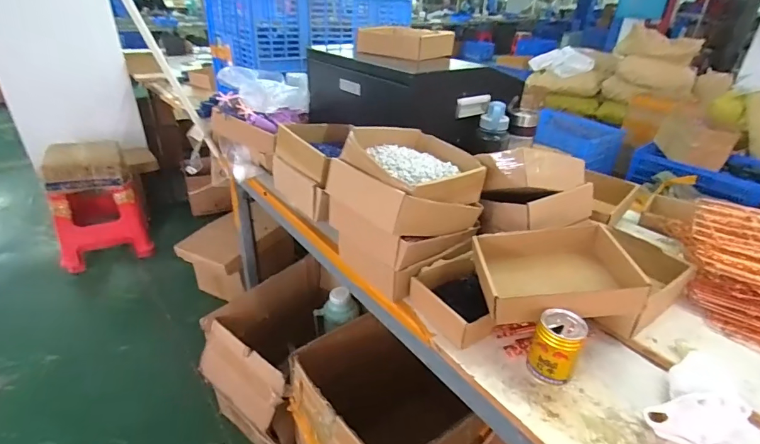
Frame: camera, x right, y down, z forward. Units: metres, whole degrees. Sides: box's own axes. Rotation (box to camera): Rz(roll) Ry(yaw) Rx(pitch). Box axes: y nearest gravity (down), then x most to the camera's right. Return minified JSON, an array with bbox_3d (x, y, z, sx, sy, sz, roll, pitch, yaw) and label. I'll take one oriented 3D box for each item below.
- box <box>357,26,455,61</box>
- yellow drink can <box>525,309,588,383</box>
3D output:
[{"bbox_3d":[0.069,-0.457,1.023,0.202,0.061,0.157,25,37,35],"label":"box"},{"bbox_3d":[0.247,0.176,0.571,0.059,0.089,0.056,1,30,-1],"label":"yellow drink can"}]

